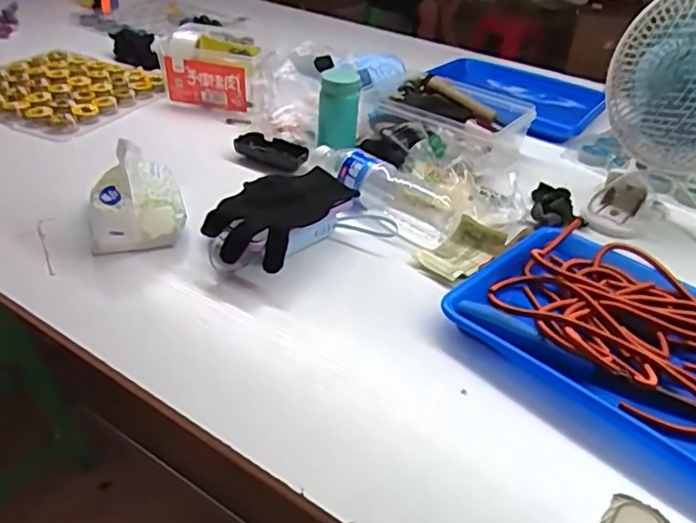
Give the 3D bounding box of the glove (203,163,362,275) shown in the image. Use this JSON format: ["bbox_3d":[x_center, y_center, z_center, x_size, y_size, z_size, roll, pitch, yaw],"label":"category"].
[{"bbox_3d":[-0.077,-0.049,0.665,0.104,0.059,0.188,24,41,24],"label":"glove"}]

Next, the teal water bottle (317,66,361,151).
[{"bbox_3d":[-0.014,-0.209,0.804,0.055,0.112,0.051,4,37,-2],"label":"teal water bottle"}]

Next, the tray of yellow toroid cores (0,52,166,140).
[{"bbox_3d":[-0.484,-0.297,0.975,0.268,0.035,0.294,16,38,14],"label":"tray of yellow toroid cores"}]

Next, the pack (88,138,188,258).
[{"bbox_3d":[-0.243,-0.081,0.653,0.102,0.102,0.114,-9,39,-19],"label":"pack"}]

